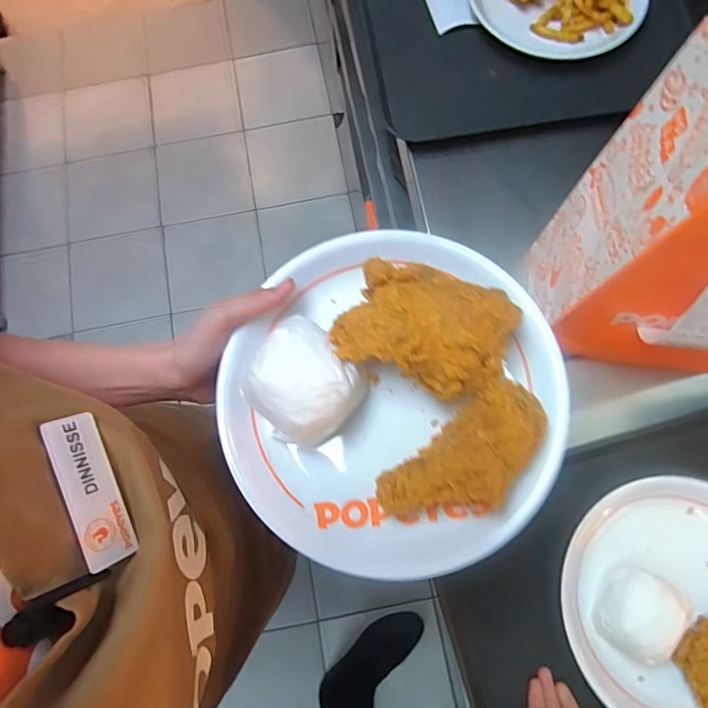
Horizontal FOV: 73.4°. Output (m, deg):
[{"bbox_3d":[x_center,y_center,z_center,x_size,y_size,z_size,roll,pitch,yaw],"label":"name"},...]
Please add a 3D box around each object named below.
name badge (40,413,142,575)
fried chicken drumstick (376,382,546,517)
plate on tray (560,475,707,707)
[{"bbox_3d":[-0.130,0.067,0.234,0.004,0.026,0.074,-22,87,34],"label":"name badge"},{"bbox_3d":[0.068,0.067,0.290,0.110,0.040,0.053,-37,78,8],"label":"fried chicken drumstick"},{"bbox_3d":[0.301,0.223,0.416,0.206,0.062,0.212,0,75,0],"label":"plate on tray"}]

